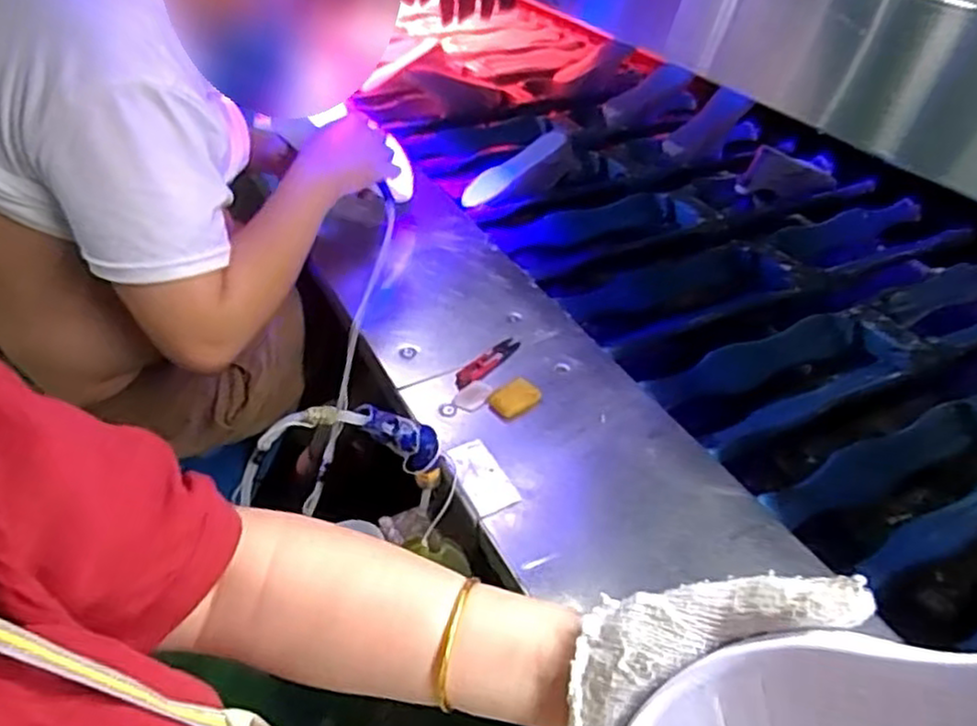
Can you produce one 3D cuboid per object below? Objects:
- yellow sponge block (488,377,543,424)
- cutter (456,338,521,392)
[{"bbox_3d":[0.027,0.037,0.748,0.035,0.020,0.049,31,47,33],"label":"yellow sponge block"},{"bbox_3d":[0.000,0.000,0.801,0.023,0.008,0.103,25,44,28],"label":"cutter"}]

